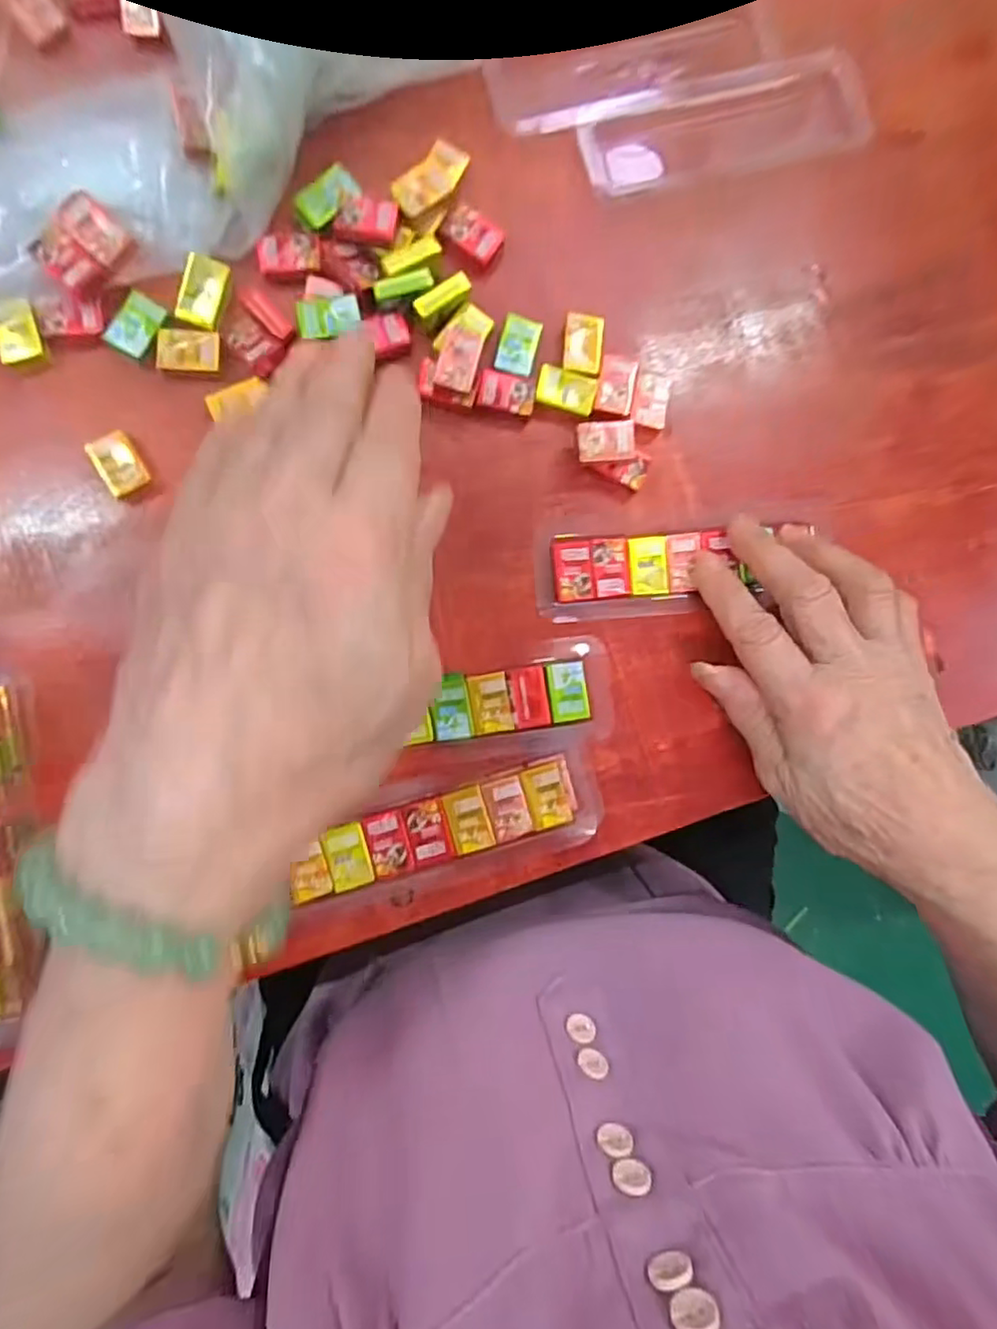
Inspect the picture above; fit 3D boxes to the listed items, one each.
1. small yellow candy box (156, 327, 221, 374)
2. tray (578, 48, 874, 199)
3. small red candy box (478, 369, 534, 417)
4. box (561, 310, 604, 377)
[{"bbox_3d":[-0.130,-0.132,0.265,0.025,0.004,0.017,3,89,-6],"label":"small yellow candy box"},{"bbox_3d":[0.106,-0.245,0.290,0.134,0.013,0.034,-18,91,-6],"label":"tray"},{"bbox_3d":[0.003,-0.120,0.280,0.024,0.007,0.017,8,89,-6],"label":"small red candy box"},{"bbox_3d":[0.038,-0.143,0.281,0.017,0.004,0.027,6,89,-6],"label":"box"}]

